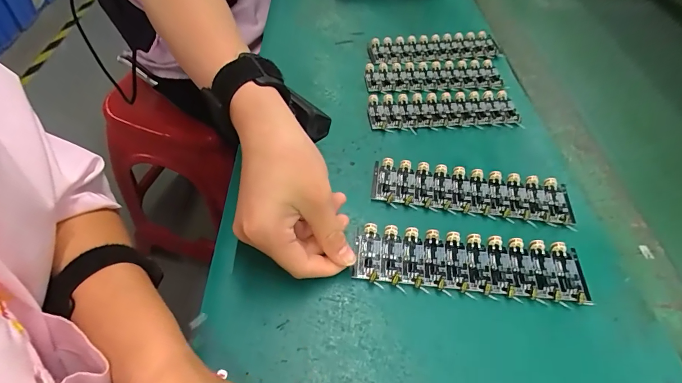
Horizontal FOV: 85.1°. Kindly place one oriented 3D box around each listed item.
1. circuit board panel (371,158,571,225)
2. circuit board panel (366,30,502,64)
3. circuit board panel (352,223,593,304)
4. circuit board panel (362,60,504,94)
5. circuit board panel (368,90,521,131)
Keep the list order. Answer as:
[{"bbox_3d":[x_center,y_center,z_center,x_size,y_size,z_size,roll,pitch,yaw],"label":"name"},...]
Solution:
[{"bbox_3d":[0.110,-0.001,0.314,0.162,0.009,0.046,9,52,1],"label":"circuit board panel"},{"bbox_3d":[0.119,-0.181,0.464,0.163,0.008,0.055,-5,53,-10],"label":"circuit board panel"},{"bbox_3d":[0.092,0.051,0.269,0.161,0.009,0.046,7,52,-1],"label":"circuit board panel"},{"bbox_3d":[0.107,-0.133,0.428,0.154,0.008,0.059,-2,52,-8],"label":"circuit board panel"},{"bbox_3d":[0.106,-0.087,0.388,0.153,0.008,0.052,-2,52,-8],"label":"circuit board panel"}]

